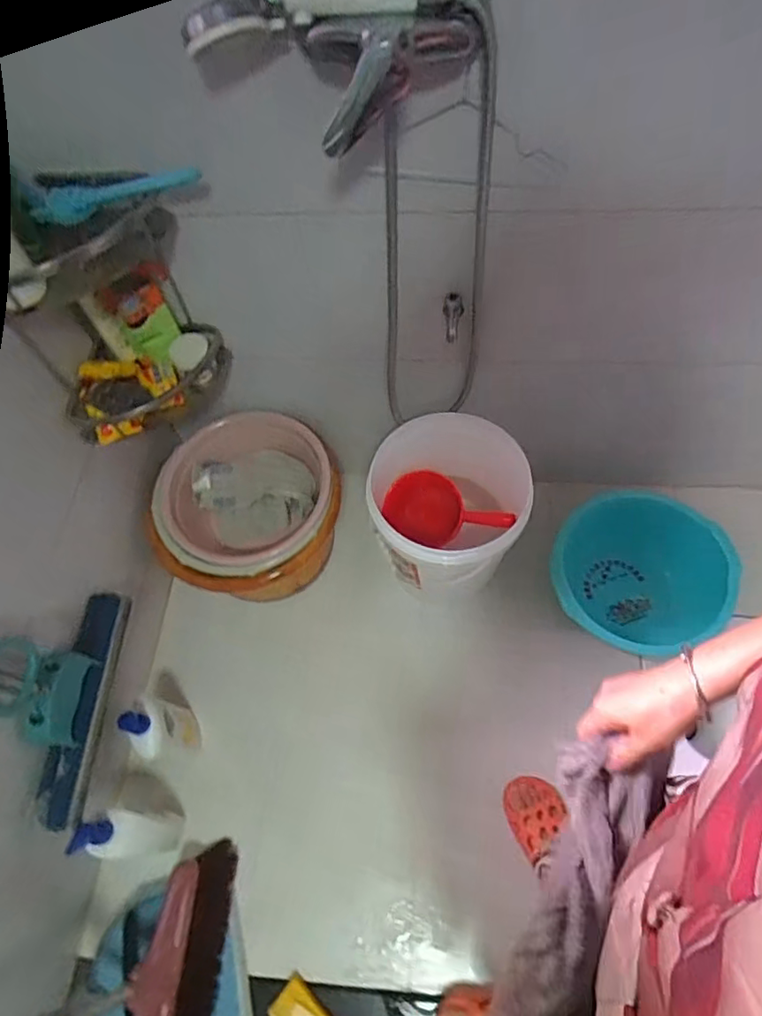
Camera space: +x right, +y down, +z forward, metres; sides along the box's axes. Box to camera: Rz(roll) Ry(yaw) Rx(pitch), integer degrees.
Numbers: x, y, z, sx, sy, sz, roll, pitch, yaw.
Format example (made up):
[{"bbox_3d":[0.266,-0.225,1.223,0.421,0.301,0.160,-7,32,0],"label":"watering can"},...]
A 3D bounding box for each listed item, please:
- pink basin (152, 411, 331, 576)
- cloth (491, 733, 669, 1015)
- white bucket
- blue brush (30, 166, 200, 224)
[{"bbox_3d":[-0.283,-0.027,1.175,0.340,0.102,0.345,-1,63,3],"label":"pink basin"},{"bbox_3d":[0.136,0.310,0.436,0.088,0.114,0.264,36,40,19],"label":"cloth"},{"bbox_3d":[0.151,0.021,1.164,0.306,0.344,0.289,-1,63,3],"label":"white bucket"},{"bbox_3d":[-0.359,-0.423,0.765,0.270,0.031,0.040,-2,62,17],"label":"blue brush"}]

